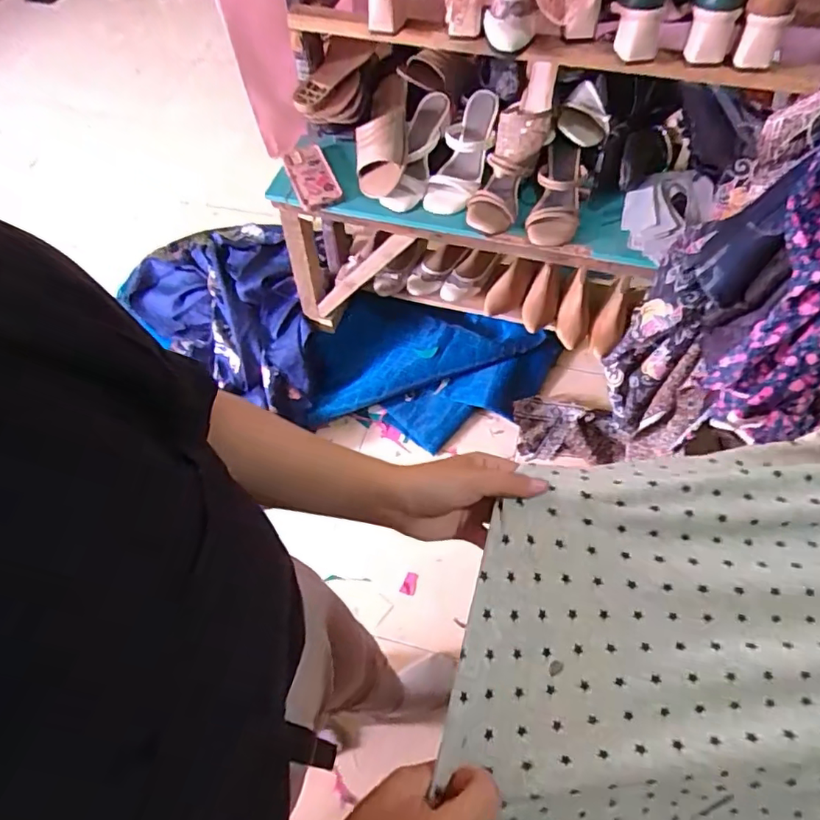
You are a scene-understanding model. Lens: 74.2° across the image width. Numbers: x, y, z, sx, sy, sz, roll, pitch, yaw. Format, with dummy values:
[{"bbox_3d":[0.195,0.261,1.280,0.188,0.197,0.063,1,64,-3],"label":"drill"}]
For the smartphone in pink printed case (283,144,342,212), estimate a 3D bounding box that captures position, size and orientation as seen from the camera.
[{"bbox_3d":[-0.187,-0.446,1.039,0.077,0.015,0.154,-24,65,-1],"label":"smartphone in pink printed case"}]

